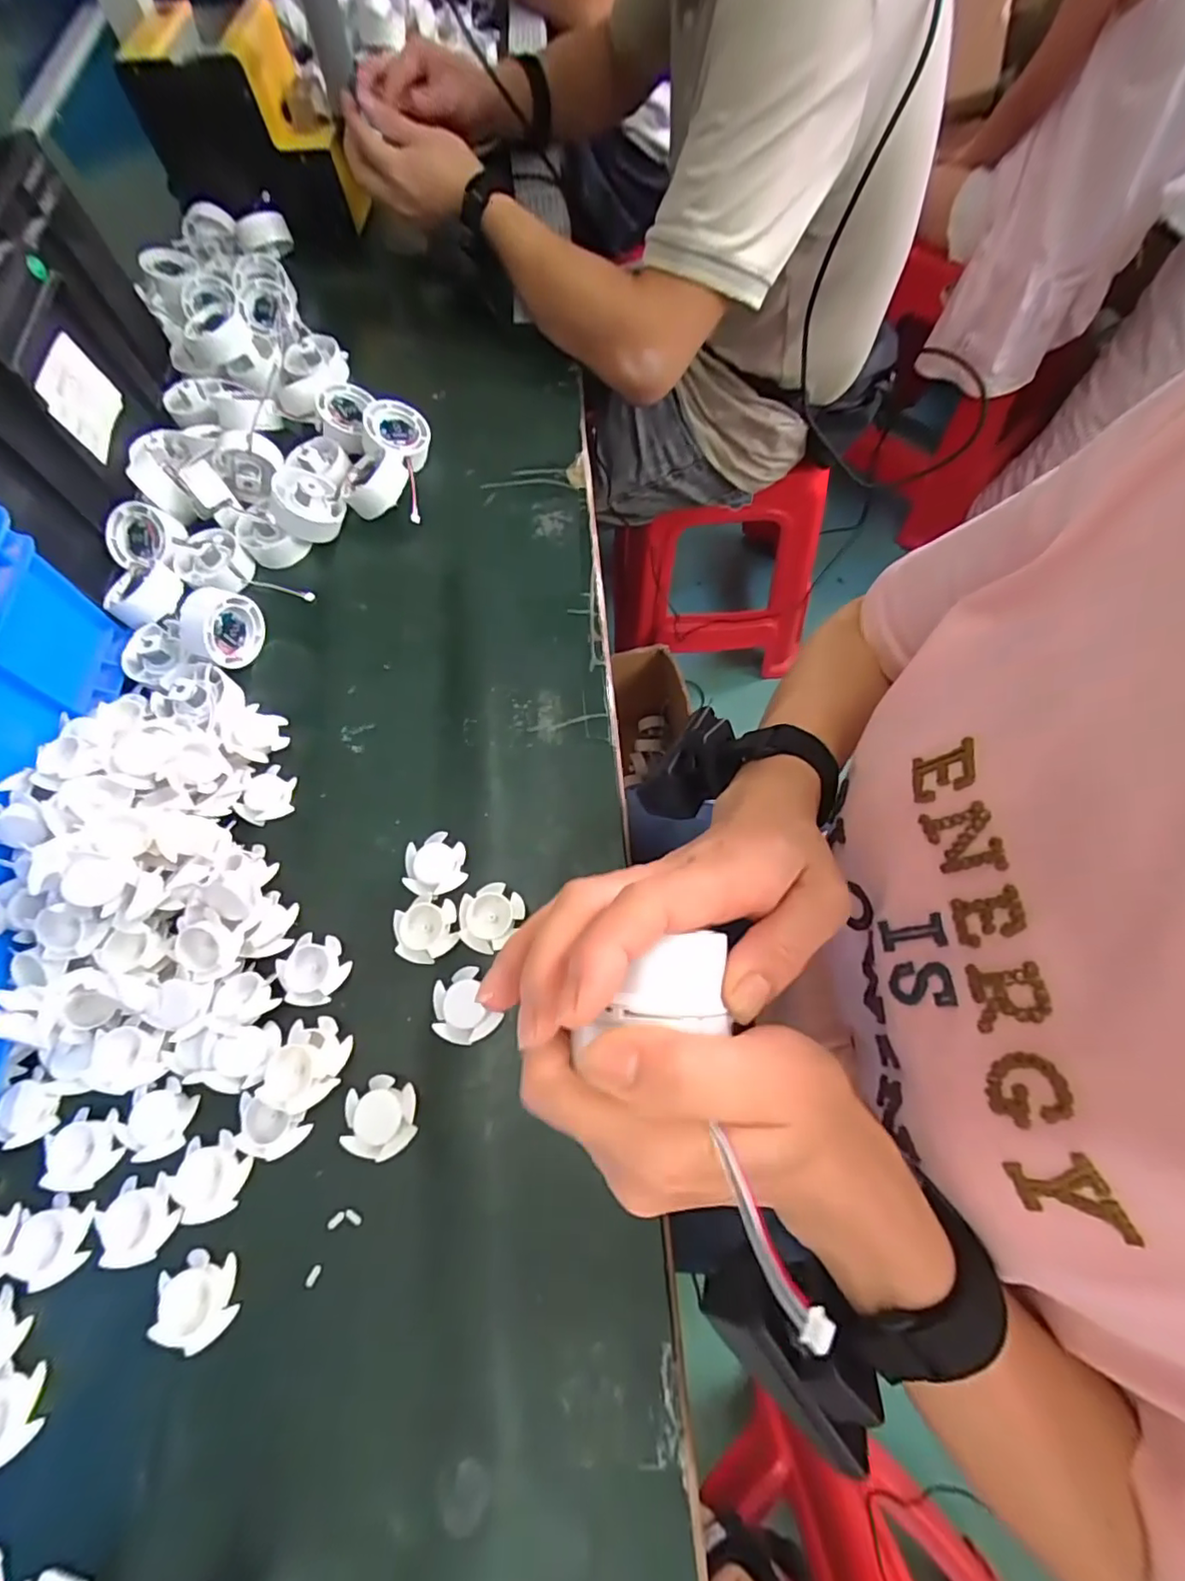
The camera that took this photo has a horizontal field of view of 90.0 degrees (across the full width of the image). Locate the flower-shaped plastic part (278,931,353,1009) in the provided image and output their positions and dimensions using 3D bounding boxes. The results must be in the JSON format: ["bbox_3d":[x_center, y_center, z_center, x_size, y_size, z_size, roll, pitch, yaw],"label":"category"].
[{"bbox_3d":[-0.170,0.109,0.361,0.036,0.011,0.040,33,74,16],"label":"flower-shaped plastic part"}]

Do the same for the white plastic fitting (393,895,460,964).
[{"bbox_3d":[-0.102,0.087,0.369,0.037,0.018,0.039,-2,67,4],"label":"white plastic fitting"}]

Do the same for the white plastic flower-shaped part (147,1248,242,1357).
[{"bbox_3d":[-0.204,0.262,0.307,0.036,0.009,0.038,-3,67,3],"label":"white plastic flower-shaped part"}]

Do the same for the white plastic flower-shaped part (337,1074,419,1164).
[{"bbox_3d":[-0.118,0.183,0.333,0.038,0.014,0.040,-12,67,-1],"label":"white plastic flower-shaped part"}]

